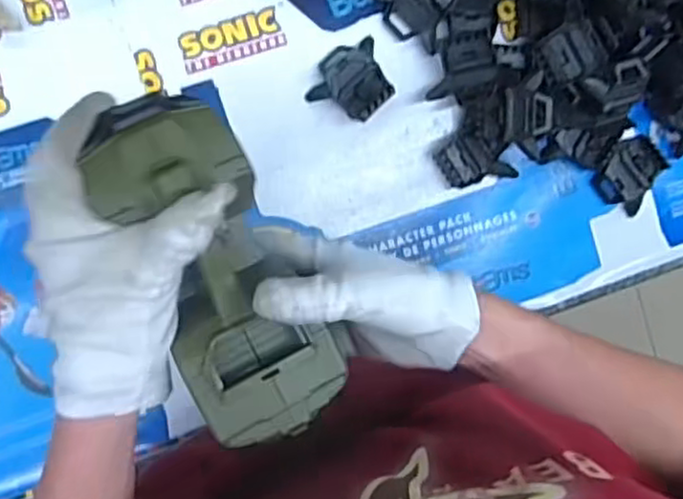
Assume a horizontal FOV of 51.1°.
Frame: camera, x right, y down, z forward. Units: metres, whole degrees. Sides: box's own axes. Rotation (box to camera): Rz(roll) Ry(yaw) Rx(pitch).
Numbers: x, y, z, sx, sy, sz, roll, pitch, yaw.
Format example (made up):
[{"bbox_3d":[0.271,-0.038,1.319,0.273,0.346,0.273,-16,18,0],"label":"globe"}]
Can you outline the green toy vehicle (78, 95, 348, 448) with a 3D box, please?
[{"bbox_3d":[-0.064,0.007,0.378,0.077,0.068,0.183,-23,98,-6],"label":"green toy vehicle"}]

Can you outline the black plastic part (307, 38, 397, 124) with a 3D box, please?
[{"bbox_3d":[0.009,-0.128,0.548,0.063,0.021,0.054,-41,100,-3],"label":"black plastic part"}]

